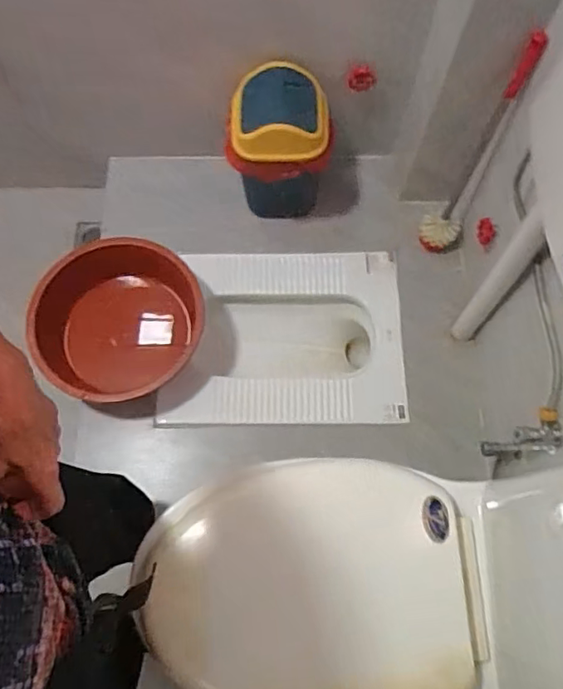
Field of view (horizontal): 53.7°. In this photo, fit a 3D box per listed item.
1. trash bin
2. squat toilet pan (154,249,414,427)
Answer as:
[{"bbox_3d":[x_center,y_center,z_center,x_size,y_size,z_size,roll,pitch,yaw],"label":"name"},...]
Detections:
[{"bbox_3d":[-0.005,-0.459,1.311,0.228,0.324,0.191,-1,71,-1],"label":"trash bin"},{"bbox_3d":[0.003,0.001,1.407,0.567,0.171,0.436,0,71,-1],"label":"squat toilet pan"}]

